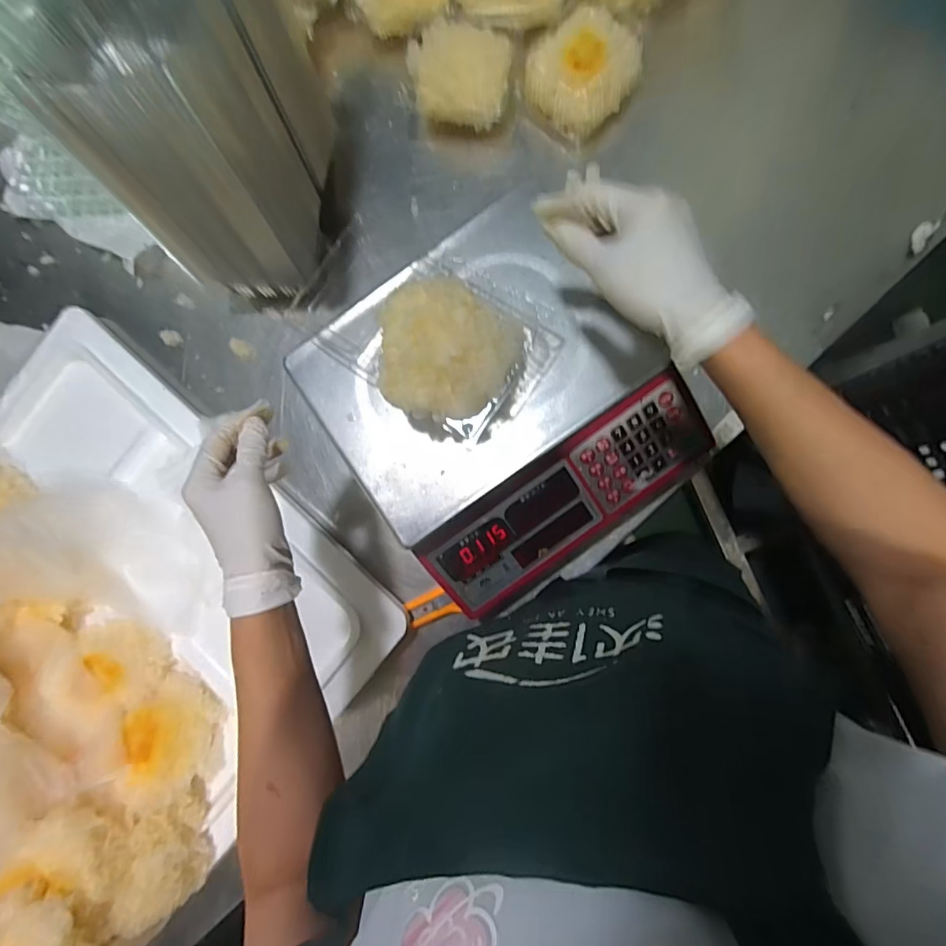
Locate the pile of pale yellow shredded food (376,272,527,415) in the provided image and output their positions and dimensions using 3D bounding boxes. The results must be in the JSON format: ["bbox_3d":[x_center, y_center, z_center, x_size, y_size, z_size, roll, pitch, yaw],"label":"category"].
[{"bbox_3d":[-0.015,-0.101,0.420,0.105,0.076,0.109,0,85,8],"label":"pile of pale yellow shredded food"}]

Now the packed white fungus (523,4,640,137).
[{"bbox_3d":[0.120,-0.443,0.564,0.105,0.062,0.110,-1,85,8],"label":"packed white fungus"}]

